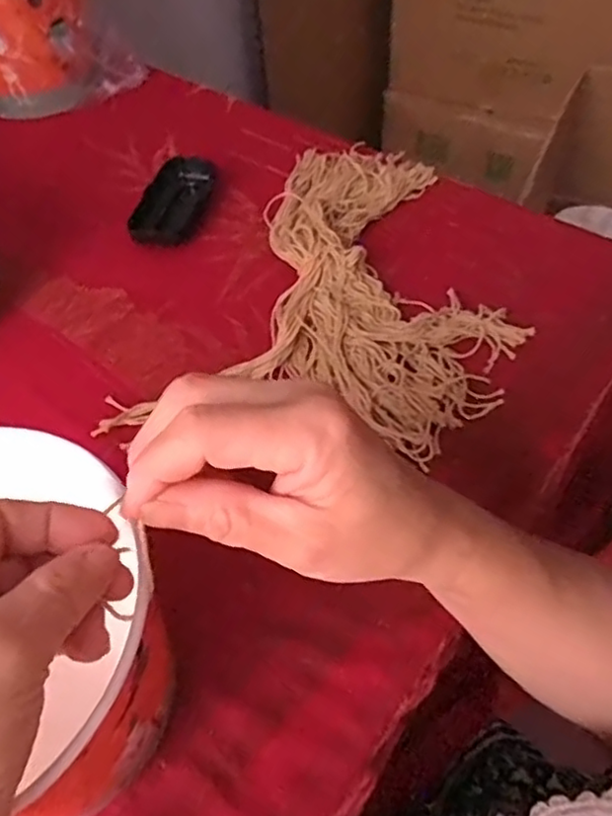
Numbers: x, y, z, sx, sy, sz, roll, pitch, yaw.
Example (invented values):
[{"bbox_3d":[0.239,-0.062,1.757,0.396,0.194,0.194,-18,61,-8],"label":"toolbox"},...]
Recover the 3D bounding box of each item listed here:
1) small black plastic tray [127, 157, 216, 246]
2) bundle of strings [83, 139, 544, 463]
[{"bbox_3d":[-0.118,-0.194,0.593,0.043,0.028,0.112,10,54,11],"label":"small black plastic tray"},{"bbox_3d":[0.046,-0.097,0.511,0.246,0.033,0.355,20,57,17],"label":"bundle of strings"}]

